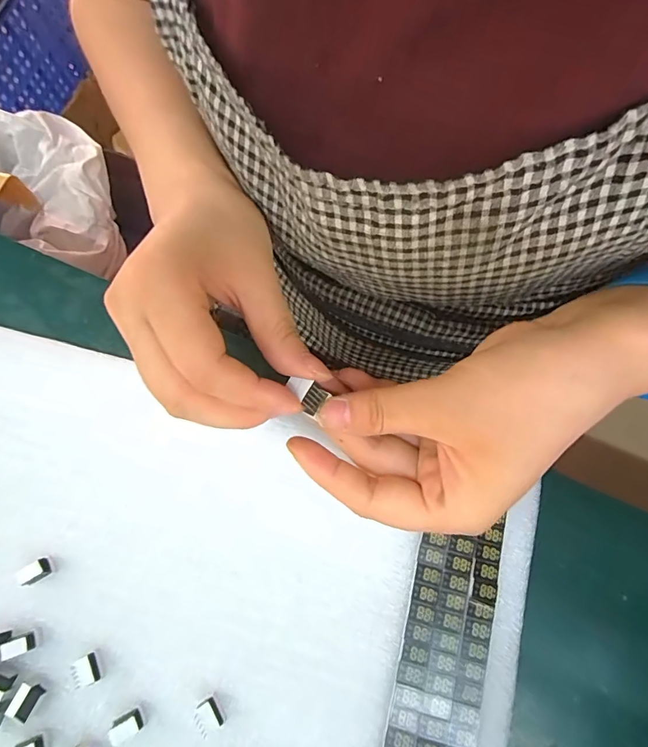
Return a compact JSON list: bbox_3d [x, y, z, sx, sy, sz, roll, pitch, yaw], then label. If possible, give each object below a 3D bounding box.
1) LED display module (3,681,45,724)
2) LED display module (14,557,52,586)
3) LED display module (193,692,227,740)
[{"bbox_3d":[-0.128,0.141,0.188,0.010,0.006,0.012,23,72,9],"label":"LED display module"},{"bbox_3d":[-0.135,0.093,0.205,0.012,0.011,0.009,-27,72,-9],"label":"LED display module"},{"bbox_3d":[-0.048,0.146,0.187,0.011,0.011,0.012,-29,72,-10],"label":"LED display module"}]

